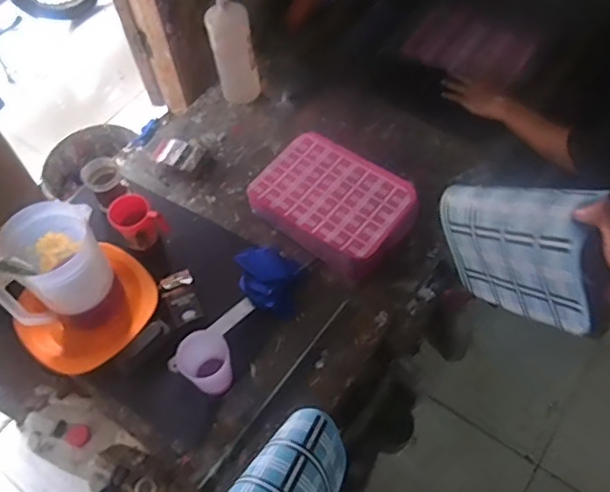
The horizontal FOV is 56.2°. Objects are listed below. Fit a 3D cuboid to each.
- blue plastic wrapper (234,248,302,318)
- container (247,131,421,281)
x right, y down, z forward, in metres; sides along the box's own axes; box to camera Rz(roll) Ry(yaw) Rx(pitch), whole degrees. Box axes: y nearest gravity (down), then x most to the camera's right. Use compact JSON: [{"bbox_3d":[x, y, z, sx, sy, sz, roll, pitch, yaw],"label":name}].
[{"bbox_3d":[-0.063,0.058,1.039,0.153,0.031,0.108,34,66,23],"label":"blue plastic wrapper"},{"bbox_3d":[0.054,-0.088,1.108,0.301,0.068,0.226,36,67,24],"label":"container"}]

